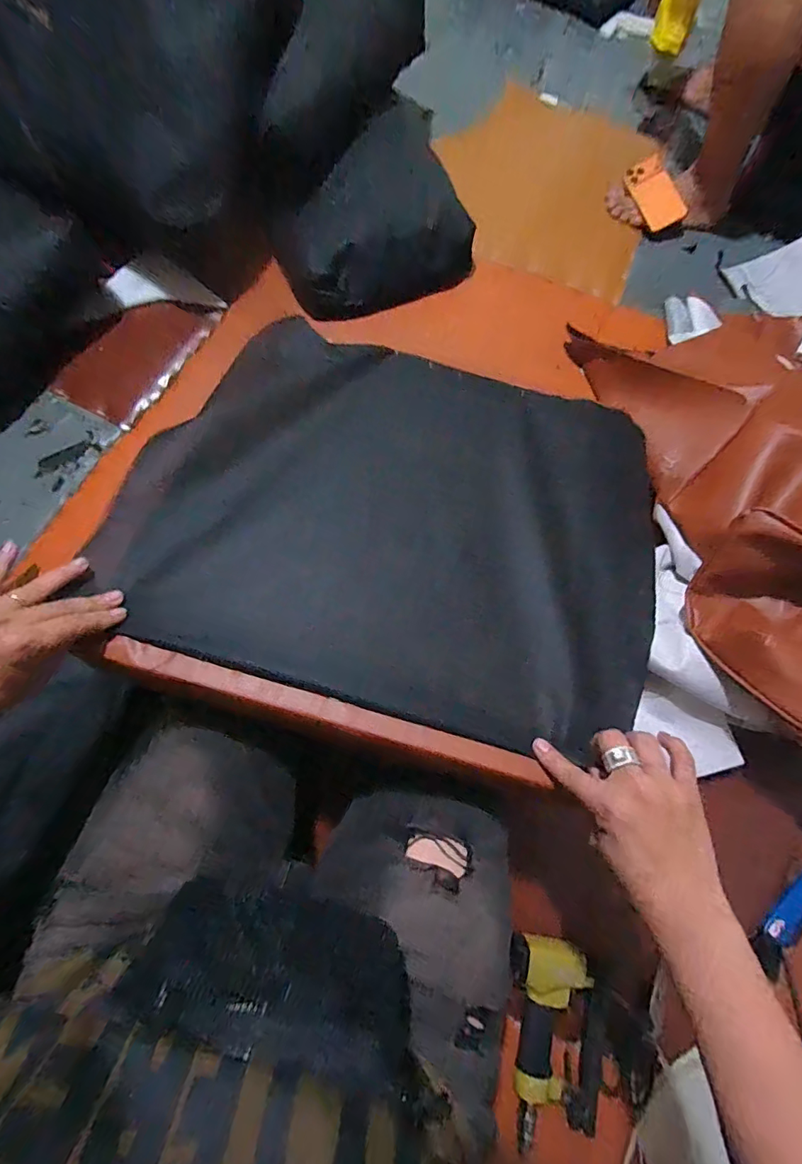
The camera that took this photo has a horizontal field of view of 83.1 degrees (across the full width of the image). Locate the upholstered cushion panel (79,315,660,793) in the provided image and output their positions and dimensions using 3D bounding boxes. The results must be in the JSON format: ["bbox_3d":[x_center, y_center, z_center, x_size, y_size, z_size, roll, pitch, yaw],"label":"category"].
[{"bbox_3d":[0.016,-0.082,0.533,0.571,0.035,0.518,17,63,0],"label":"upholstered cushion panel"}]

